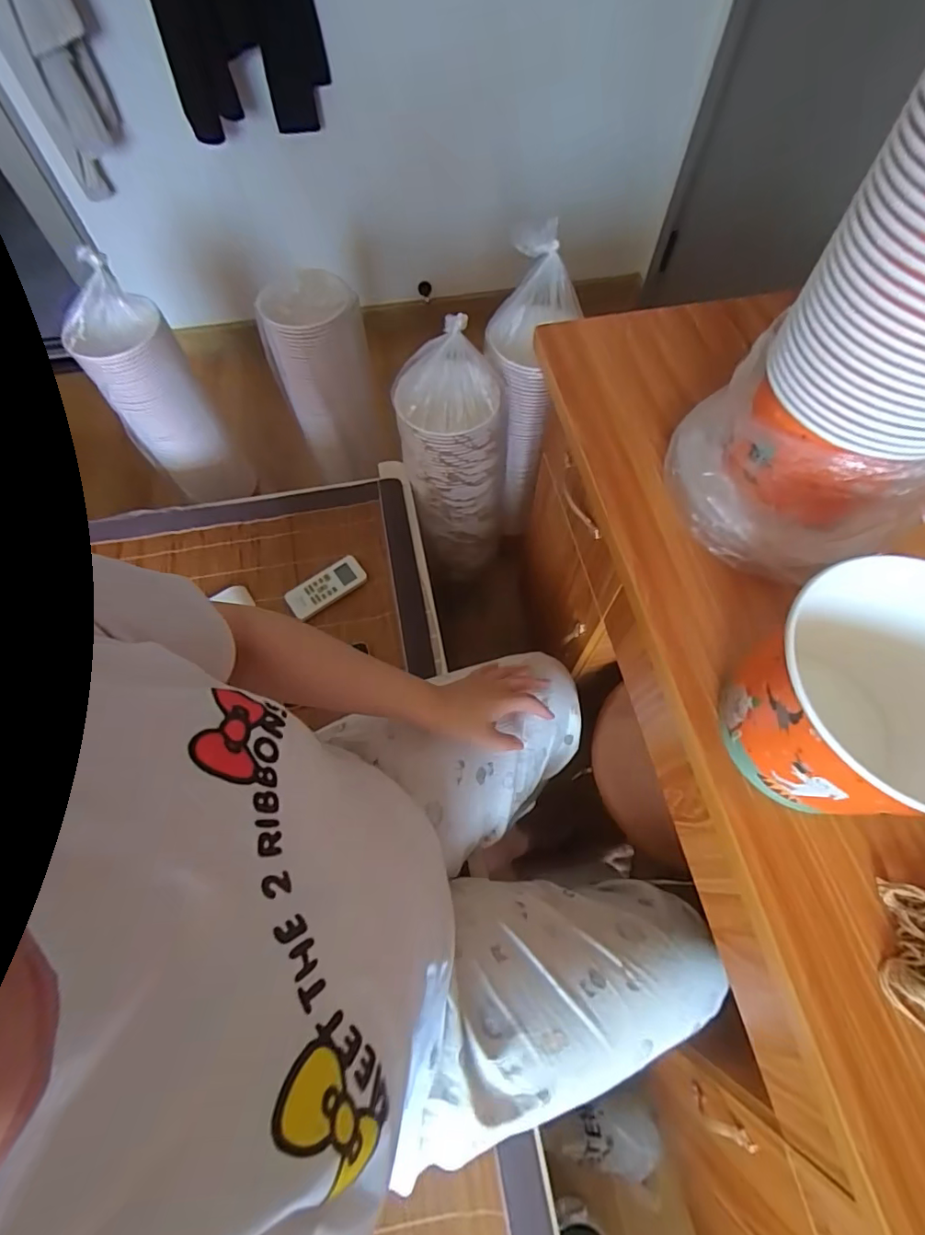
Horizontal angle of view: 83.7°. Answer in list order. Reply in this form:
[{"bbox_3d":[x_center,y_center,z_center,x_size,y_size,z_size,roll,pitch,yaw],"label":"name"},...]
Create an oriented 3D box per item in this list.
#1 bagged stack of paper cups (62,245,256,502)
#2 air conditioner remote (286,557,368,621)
[{"bbox_3d":[-0.597,-0.419,1.047,0.168,0.427,0.154,-36,69,-16],"label":"bagged stack of paper cups"},{"bbox_3d":[-0.225,-0.049,0.853,0.128,0.020,0.057,-33,68,-15],"label":"air conditioner remote"}]

